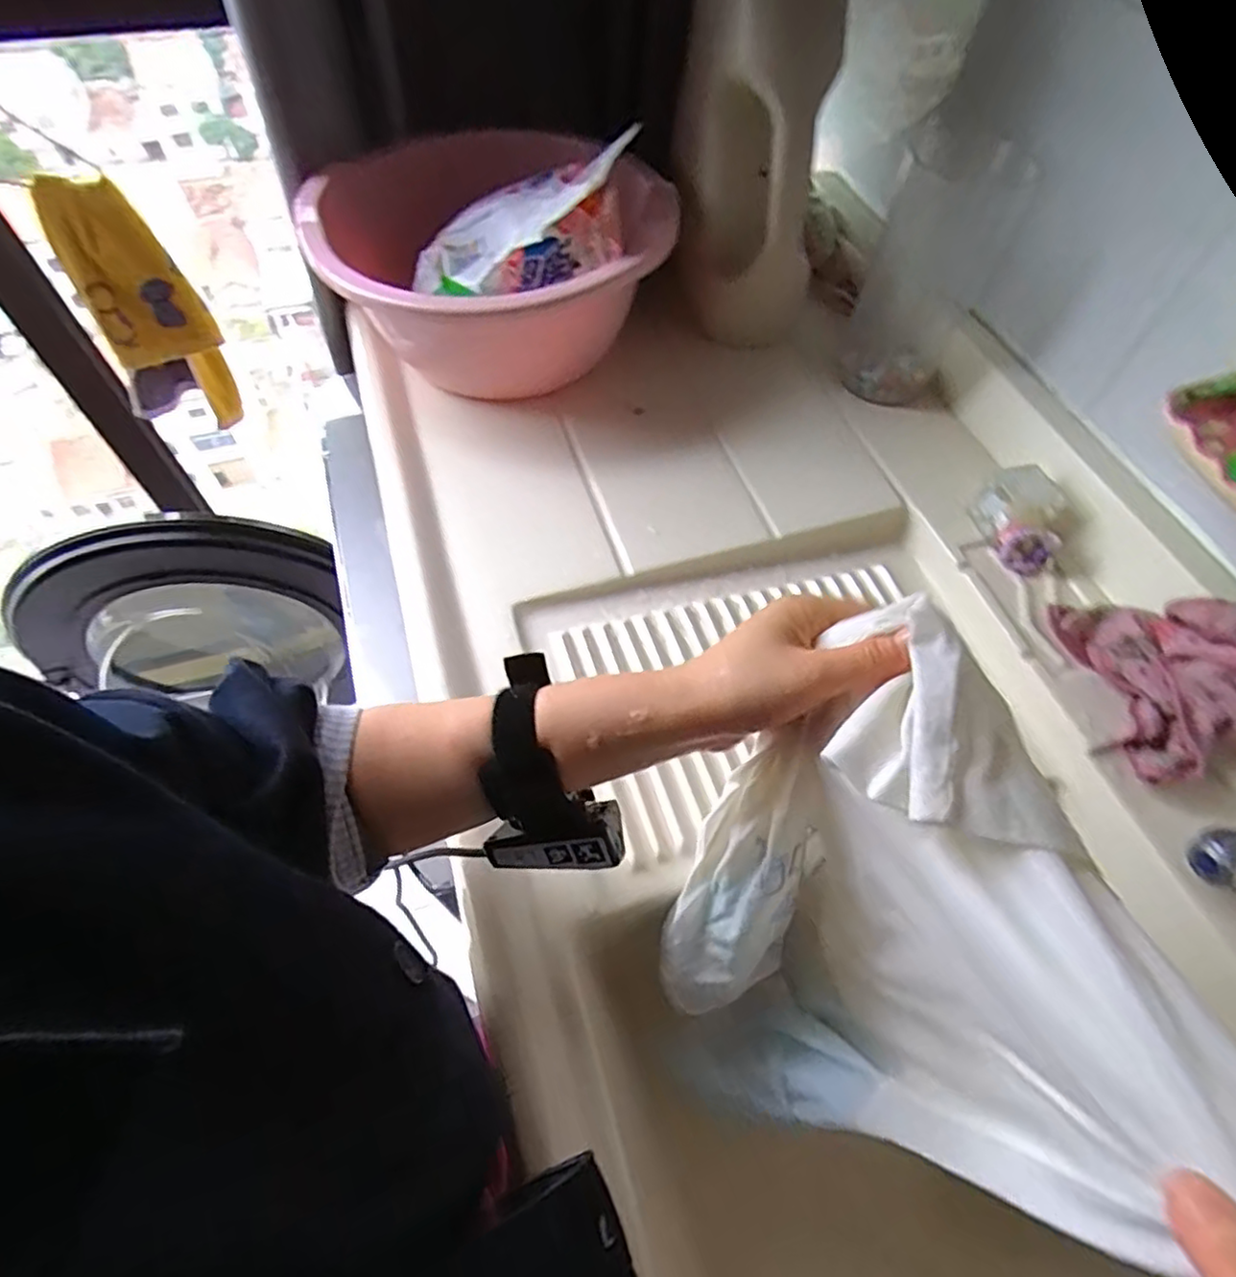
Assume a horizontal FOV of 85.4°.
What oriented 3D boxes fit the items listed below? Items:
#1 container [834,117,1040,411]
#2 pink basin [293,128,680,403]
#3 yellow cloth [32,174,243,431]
[{"bbox_3d":[0.278,-0.324,0.614,0.087,0.212,0.089,-13,60,-10],"label":"container"},{"bbox_3d":[-0.119,-0.361,0.671,0.316,0.146,0.316,1,58,-1],"label":"pink basin"},{"bbox_3d":[-0.545,-0.368,0.775,0.127,0.275,0.111,-31,64,-19],"label":"yellow cloth"}]

